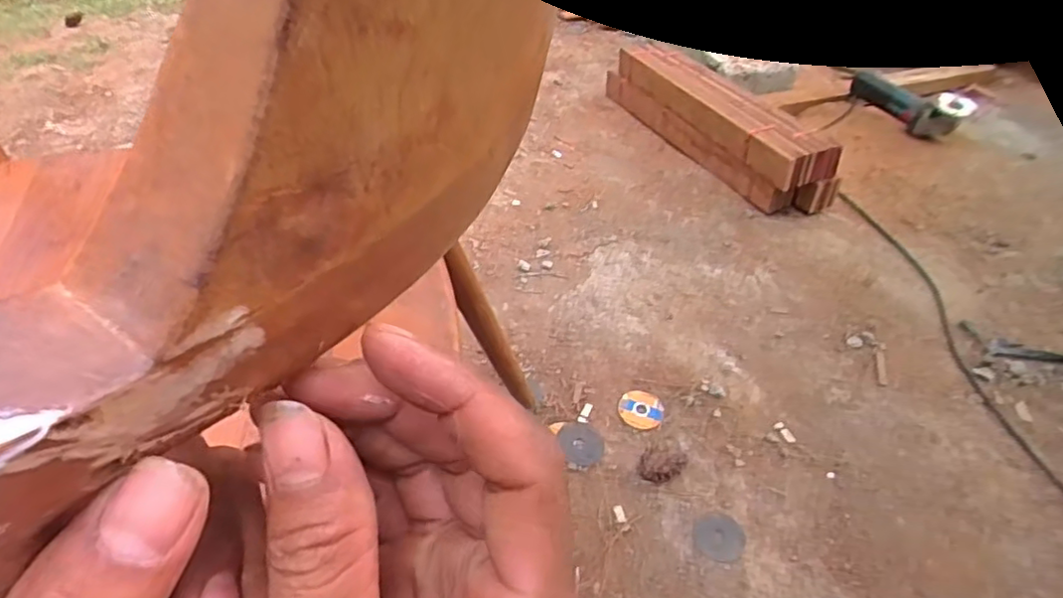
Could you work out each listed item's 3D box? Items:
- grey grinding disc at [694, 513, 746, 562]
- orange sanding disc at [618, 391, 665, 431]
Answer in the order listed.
[{"bbox_3d":[0.227,0.287,0.750,0.059,0.011,0.054,-1,43,1],"label":"grey grinding disc"},{"bbox_3d":[0.156,0.156,0.884,0.062,0.007,0.060,-2,42,1],"label":"orange sanding disc"}]

